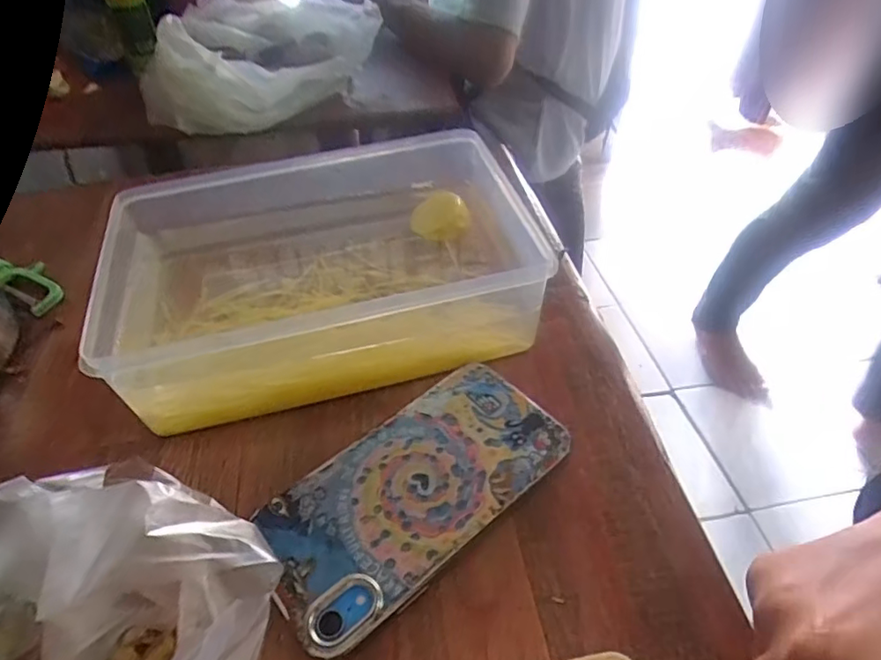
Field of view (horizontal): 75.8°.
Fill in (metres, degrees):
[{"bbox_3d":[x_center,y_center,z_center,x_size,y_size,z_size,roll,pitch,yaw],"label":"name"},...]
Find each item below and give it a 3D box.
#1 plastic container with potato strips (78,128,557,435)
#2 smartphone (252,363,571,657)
[{"bbox_3d":[-0.069,-0.036,0.341,0.228,0.072,0.154,-11,46,-7],"label":"plastic container with potato strips"},{"bbox_3d":[-0.012,0.075,0.272,0.146,0.012,0.074,-33,52,-25],"label":"smartphone"}]

